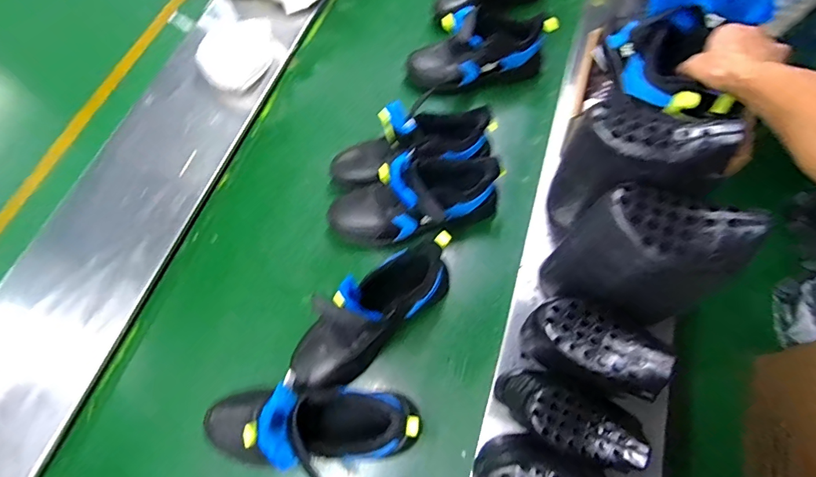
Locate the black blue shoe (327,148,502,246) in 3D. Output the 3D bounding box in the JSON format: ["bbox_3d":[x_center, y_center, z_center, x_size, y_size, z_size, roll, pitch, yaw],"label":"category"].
[{"bbox_3d":[0.011,-0.069,0.719,0.282,0.145,0.124,-23,67,-10],"label":"black blue shoe"}]

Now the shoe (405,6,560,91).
[{"bbox_3d":[0.147,-0.379,0.875,0.294,0.134,0.089,-12,65,-4],"label":"shoe"}]

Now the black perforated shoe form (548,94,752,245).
[{"bbox_3d":[0.274,-0.062,0.587,0.155,0.294,0.082,23,68,12],"label":"black perforated shoe form"}]

